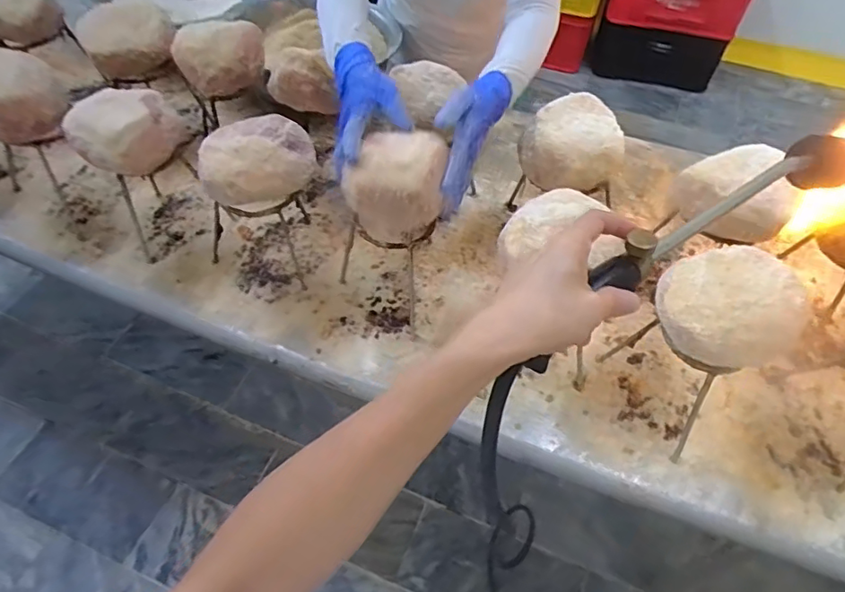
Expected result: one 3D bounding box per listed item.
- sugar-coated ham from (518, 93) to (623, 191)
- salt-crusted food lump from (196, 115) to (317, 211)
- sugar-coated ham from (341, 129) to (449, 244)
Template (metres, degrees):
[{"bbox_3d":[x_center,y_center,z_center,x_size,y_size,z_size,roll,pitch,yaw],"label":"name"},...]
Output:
[{"bbox_3d":[0.199,-0.188,0.704,0.130,0.084,0.114,-13,55,-13],"label":"sugar-coated ham"},{"bbox_3d":[-0.200,-0.157,0.661,0.132,0.082,0.078,1,53,-3],"label":"salt-crusted food lump"},{"bbox_3d":[-0.030,-0.129,0.631,0.114,0.079,0.092,9,53,3],"label":"sugar-coated ham"}]

